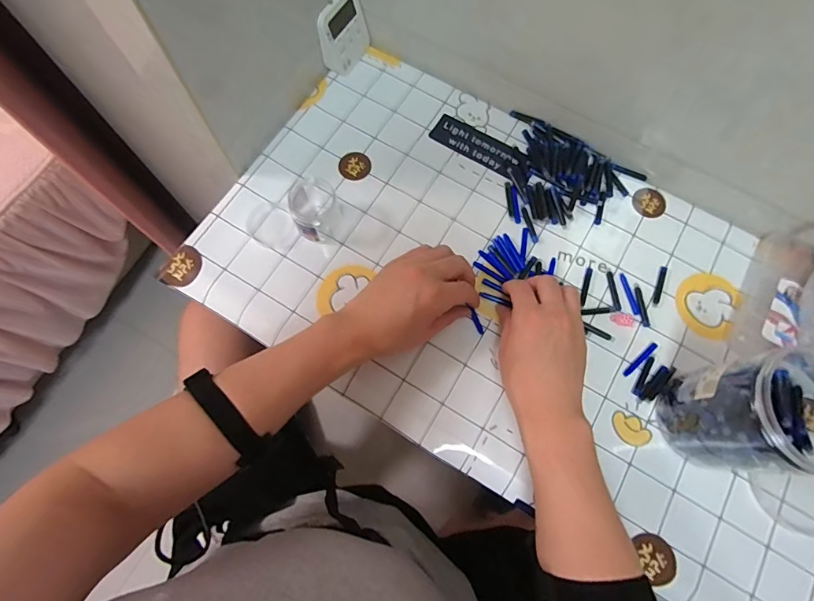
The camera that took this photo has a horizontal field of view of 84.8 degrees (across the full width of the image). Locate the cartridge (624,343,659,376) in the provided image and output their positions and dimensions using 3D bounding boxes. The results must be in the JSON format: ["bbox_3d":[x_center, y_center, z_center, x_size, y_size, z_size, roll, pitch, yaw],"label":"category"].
[{"bbox_3d":[0.255,0.064,0.486,0.051,0.004,0.007,-39,78,-12],"label":"cartridge"}]

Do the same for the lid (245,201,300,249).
[{"bbox_3d":[-0.157,-0.087,0.518,0.049,0.006,0.063,-39,78,-12],"label":"lid"}]

